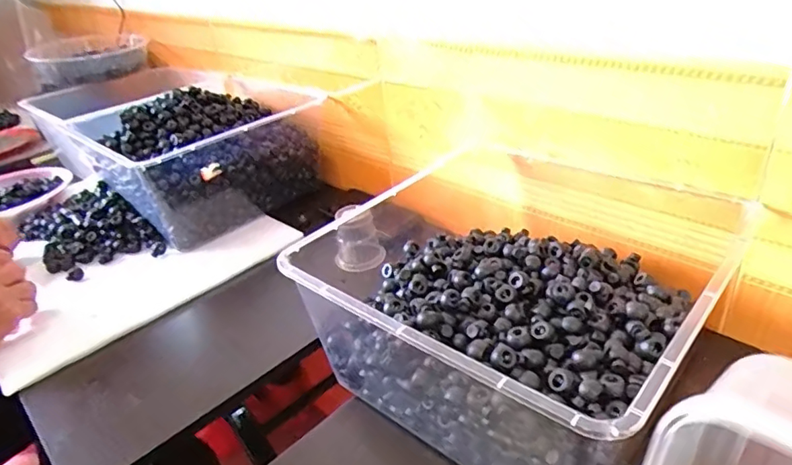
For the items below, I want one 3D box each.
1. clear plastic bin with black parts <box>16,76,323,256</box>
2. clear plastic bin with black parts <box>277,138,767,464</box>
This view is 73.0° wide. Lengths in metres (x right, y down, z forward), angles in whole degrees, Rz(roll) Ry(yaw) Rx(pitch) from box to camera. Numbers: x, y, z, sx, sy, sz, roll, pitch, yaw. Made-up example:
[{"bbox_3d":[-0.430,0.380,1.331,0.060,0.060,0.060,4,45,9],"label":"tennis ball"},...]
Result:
[{"bbox_3d":[-0.311,-0.149,0.863,0.333,0.154,0.316,22,42,39],"label":"clear plastic bin with black parts"},{"bbox_3d":[0.111,0.056,0.483,0.298,0.140,0.312,21,41,38],"label":"clear plastic bin with black parts"}]

